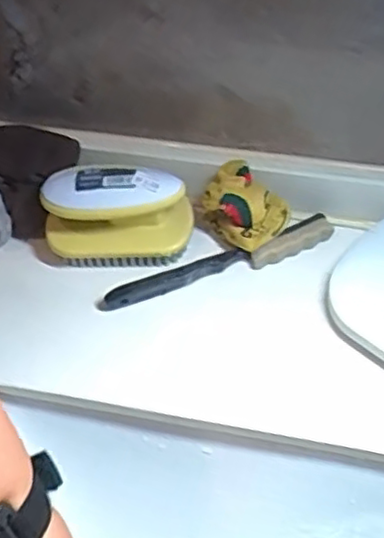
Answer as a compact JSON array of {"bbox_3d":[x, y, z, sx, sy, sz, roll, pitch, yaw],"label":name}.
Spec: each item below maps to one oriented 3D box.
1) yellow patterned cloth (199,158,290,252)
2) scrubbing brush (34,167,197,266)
[{"bbox_3d":[0.037,-0.051,0.533,0.045,0.046,0.071,-39,60,-21],"label":"yellow patterned cloth"},{"bbox_3d":[-0.059,-0.042,0.529,0.114,0.071,0.049,1,55,6],"label":"scrubbing brush"}]

